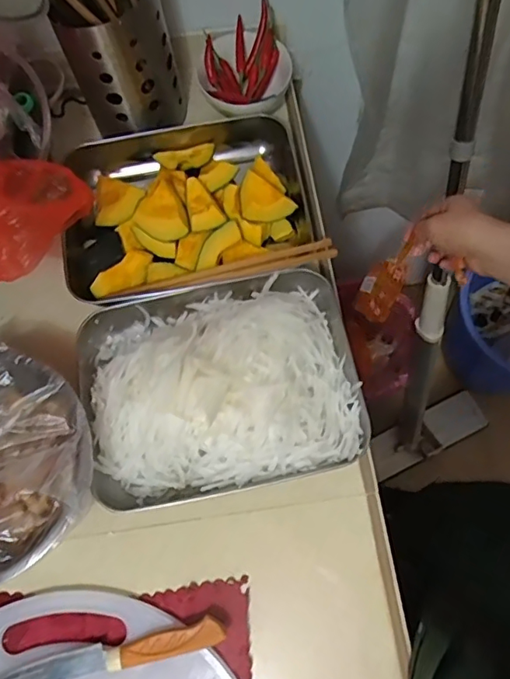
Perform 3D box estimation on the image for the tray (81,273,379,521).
[{"bbox_3d":[-0.035,0.039,0.489,0.255,0.064,0.199,-10,71,-1],"label":"tray"}]

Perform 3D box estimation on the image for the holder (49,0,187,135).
[{"bbox_3d":[-0.139,-0.298,0.545,0.107,0.150,0.083,-15,71,-3],"label":"holder"}]

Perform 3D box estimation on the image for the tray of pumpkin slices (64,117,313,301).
[{"bbox_3d":[-0.075,-0.152,0.573,0.270,0.050,0.200,-16,71,-3],"label":"tray of pumpkin slices"}]

